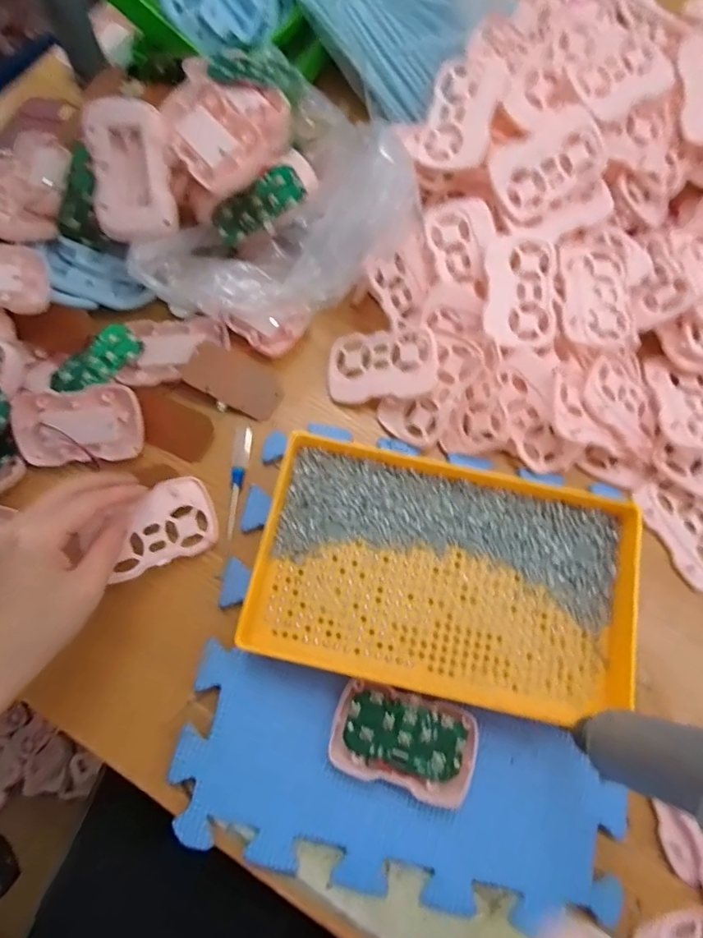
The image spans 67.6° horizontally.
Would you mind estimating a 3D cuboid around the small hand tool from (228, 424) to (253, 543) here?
[{"bbox_3d":[-0.087,0.008,0.399,0.014,0.010,0.088,7,73,1],"label":"small hand tool"}]

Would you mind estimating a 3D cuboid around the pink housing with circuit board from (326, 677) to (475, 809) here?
[{"bbox_3d":[0.032,0.170,0.330,0.087,0.015,0.055,17,74,4],"label":"pink housing with circuit board"}]

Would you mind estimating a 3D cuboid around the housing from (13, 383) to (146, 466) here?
[{"bbox_3d":[-0.202,-0.033,0.391,0.086,0.013,0.054,-4,104,-7],"label":"housing"}]

